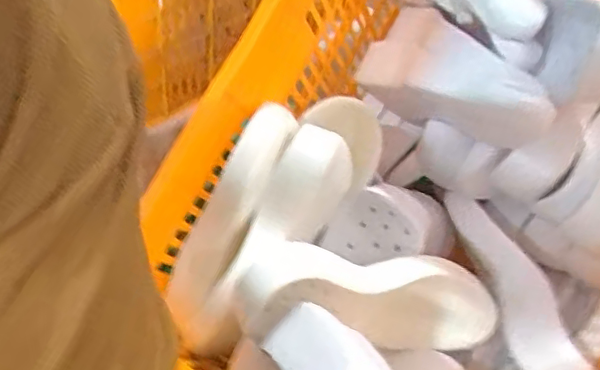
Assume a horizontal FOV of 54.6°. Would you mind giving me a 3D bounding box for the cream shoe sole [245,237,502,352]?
[{"bbox_3d":[0.066,0.115,0.582,0.276,0.111,0.066,13,39,-21],"label":"cream shoe sole"}]

